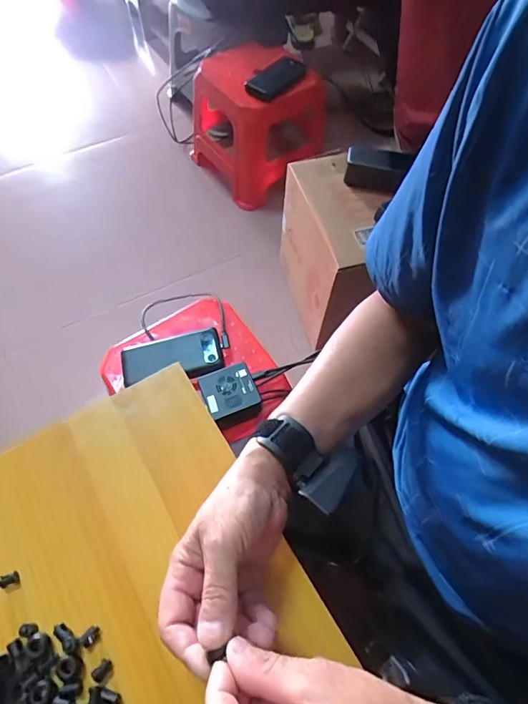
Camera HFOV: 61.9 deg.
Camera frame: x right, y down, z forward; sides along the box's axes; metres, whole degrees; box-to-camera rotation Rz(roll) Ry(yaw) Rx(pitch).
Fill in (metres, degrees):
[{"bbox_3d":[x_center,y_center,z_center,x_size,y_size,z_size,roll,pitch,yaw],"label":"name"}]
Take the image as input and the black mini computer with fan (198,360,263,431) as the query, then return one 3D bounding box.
[{"bbox_3d":[-0.050,0.067,0.661,0.077,0.053,0.077,-24,65,-13],"label":"black mini computer with fan"}]

